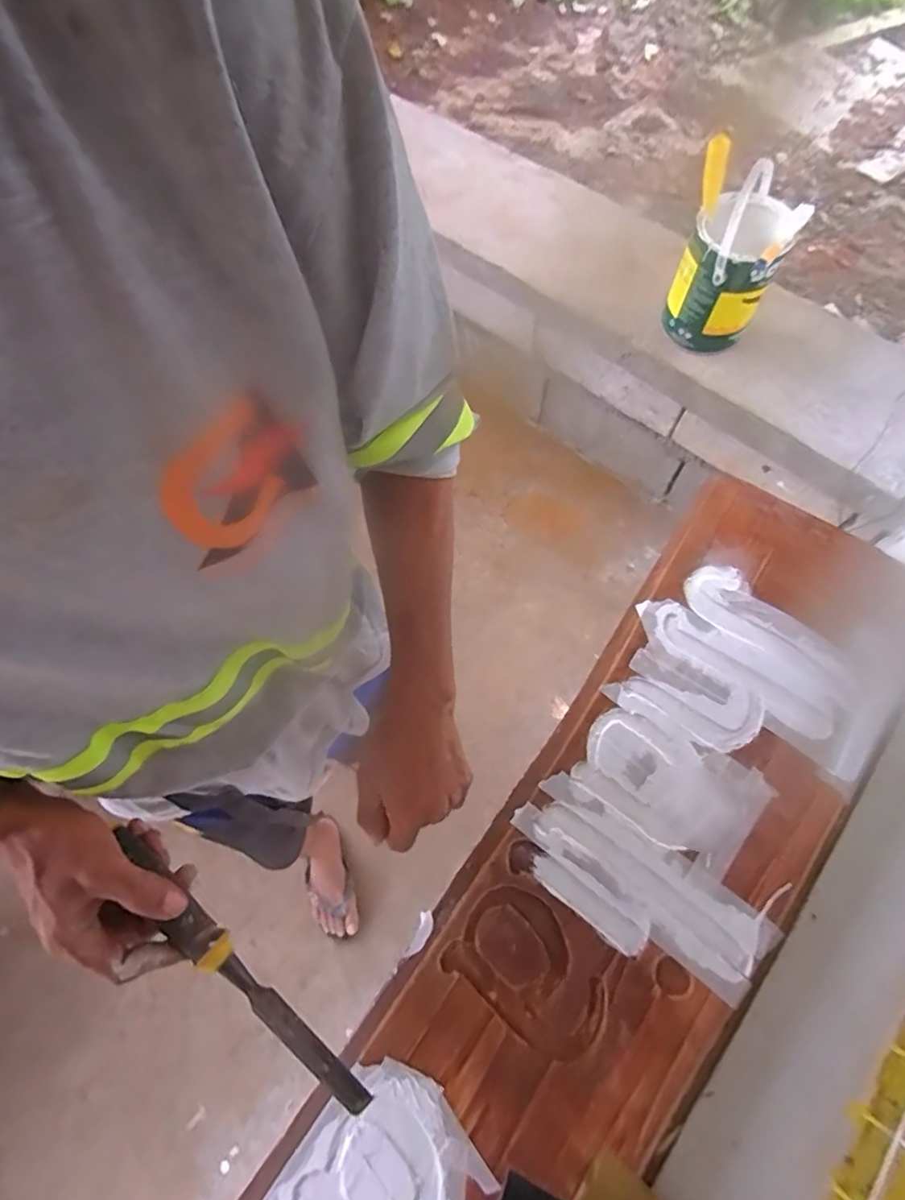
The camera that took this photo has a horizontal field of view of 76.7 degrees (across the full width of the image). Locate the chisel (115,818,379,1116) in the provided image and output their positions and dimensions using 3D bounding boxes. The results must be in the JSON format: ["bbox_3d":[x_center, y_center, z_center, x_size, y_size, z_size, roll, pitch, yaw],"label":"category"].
[{"bbox_3d":[-0.147,0.252,0.383,0.237,0.018,0.027,43,75,6],"label":"chisel"}]

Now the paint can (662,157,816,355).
[{"bbox_3d":[0.500,-0.603,1.024,0.154,0.256,0.159,-1,68,2],"label":"paint can"}]

